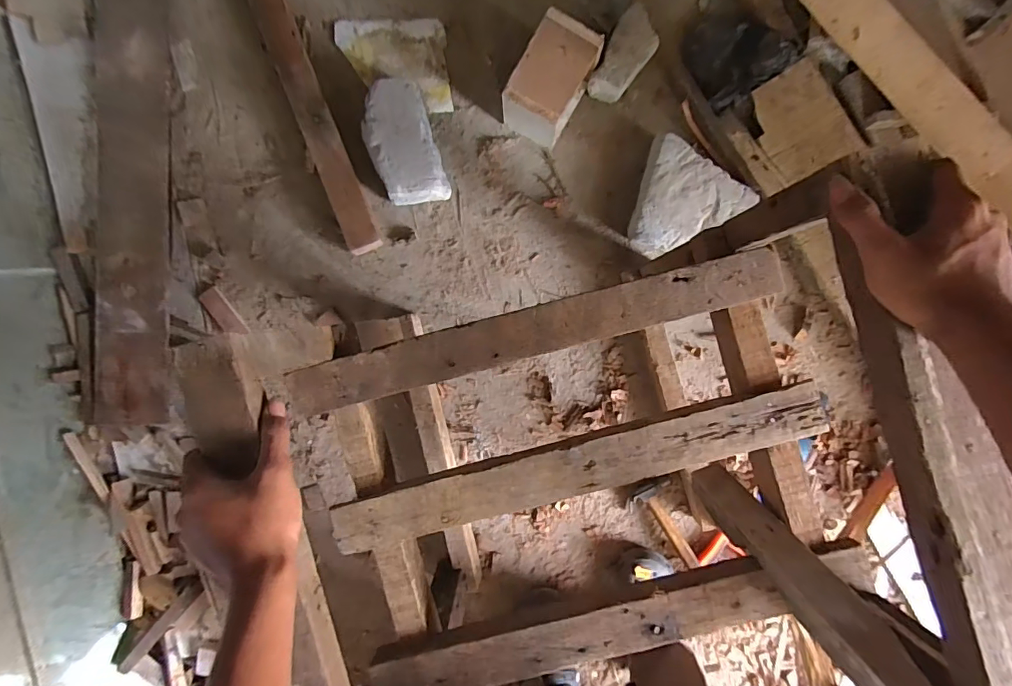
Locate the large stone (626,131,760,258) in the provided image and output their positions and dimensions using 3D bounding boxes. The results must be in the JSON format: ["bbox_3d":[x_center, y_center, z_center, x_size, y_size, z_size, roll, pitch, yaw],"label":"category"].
[{"bbox_3d":[0.314,-0.241,0.846,0.204,0.060,0.180,34,92,0],"label":"large stone"}]

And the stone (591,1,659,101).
[{"bbox_3d":[0.215,-0.506,0.846,0.079,0.061,0.155,26,92,0],"label":"stone"}]

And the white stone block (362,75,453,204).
[{"bbox_3d":[-0.185,-0.351,0.851,0.115,0.076,0.207,-18,91,1],"label":"white stone block"}]

